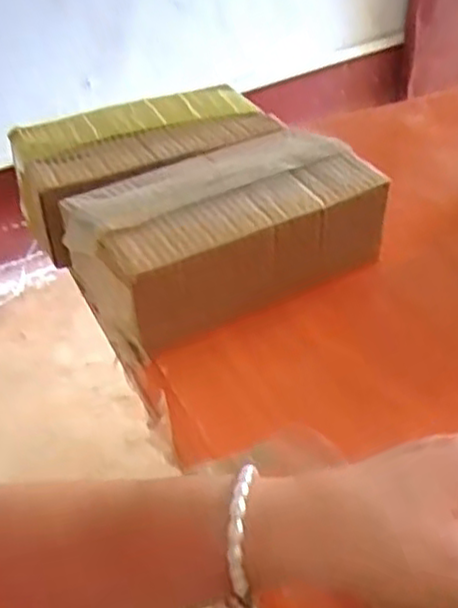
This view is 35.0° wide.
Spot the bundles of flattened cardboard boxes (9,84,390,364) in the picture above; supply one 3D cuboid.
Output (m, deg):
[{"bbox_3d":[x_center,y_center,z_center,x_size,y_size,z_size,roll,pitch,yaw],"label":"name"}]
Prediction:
[{"bbox_3d":[-0.037,-0.087,0.567,0.215,0.072,0.238,-22,42,-20],"label":"bundles of flattened cardboard boxes"}]

